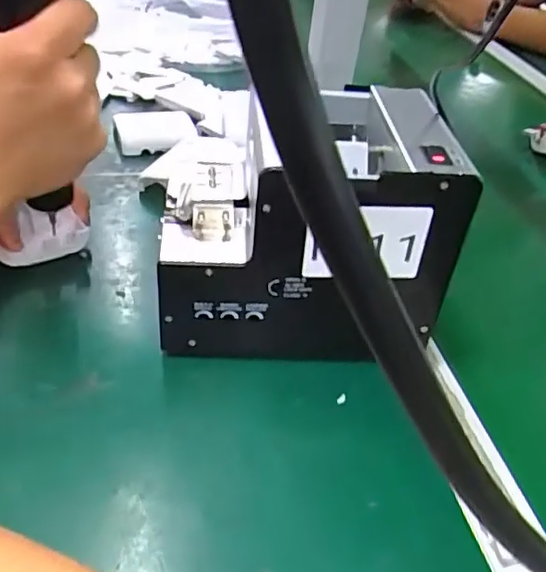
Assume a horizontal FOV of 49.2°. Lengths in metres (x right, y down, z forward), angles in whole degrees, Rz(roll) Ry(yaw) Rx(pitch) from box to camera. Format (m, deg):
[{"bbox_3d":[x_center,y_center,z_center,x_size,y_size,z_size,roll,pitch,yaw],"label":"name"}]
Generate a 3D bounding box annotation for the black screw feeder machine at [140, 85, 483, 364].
[{"bbox_3d":[0.016,-0.045,0.409,0.183,0.154,0.129,1,39,-9],"label":"black screw feeder machine"}]

